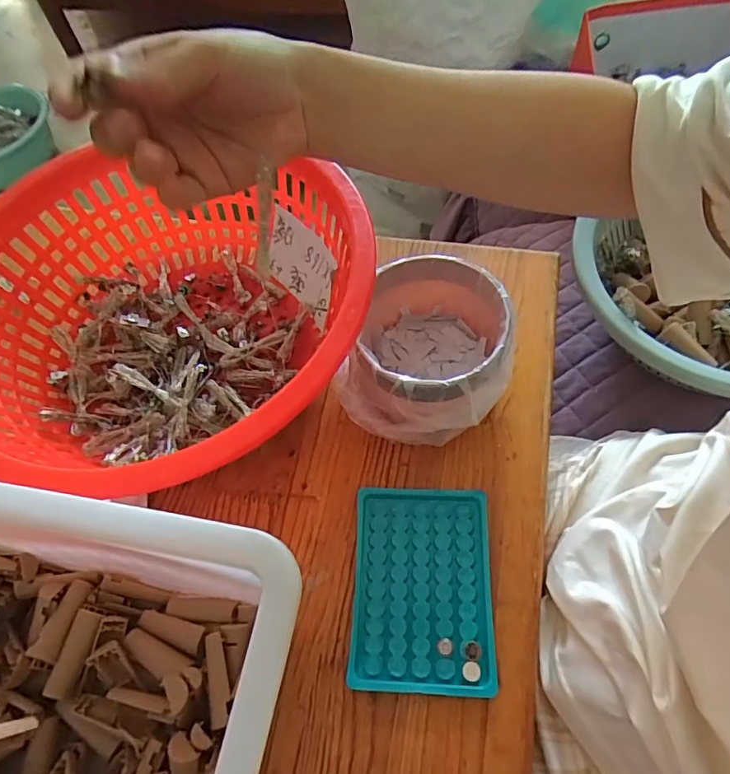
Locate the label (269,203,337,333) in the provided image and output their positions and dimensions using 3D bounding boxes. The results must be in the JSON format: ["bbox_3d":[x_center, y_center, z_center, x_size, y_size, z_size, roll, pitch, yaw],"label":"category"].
[{"bbox_3d":[-0.057,-0.111,0.473,0.009,0.068,0.105,-17,52,-40],"label":"label"}]

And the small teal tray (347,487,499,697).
[{"bbox_3d":[0.040,0.137,0.361,0.094,0.013,0.130,0,60,6],"label":"small teal tray"}]

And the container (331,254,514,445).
[{"bbox_3d":[0.049,-0.026,0.408,0.115,0.090,0.123,-2,60,4],"label":"container"}]

